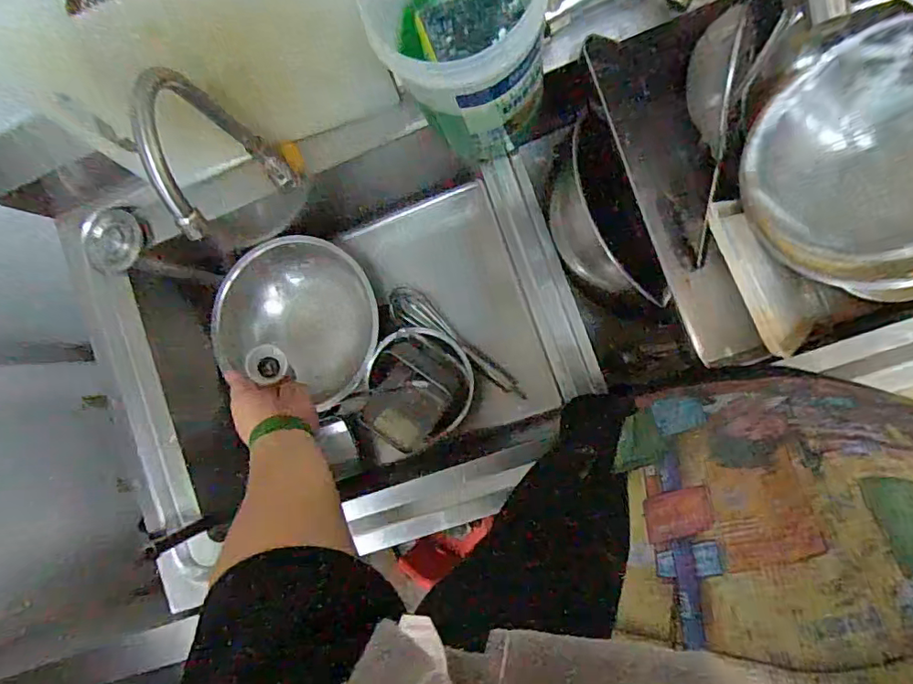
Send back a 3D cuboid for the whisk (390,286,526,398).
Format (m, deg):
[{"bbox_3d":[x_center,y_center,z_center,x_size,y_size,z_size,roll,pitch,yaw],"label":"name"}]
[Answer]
[{"bbox_3d":[0.000,0.002,0.869,0.263,0.050,0.055,39,95,8],"label":"whisk"}]

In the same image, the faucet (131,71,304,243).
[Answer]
[{"bbox_3d":[-0.227,-0.174,0.555,0.034,0.251,0.161,-14,86,9],"label":"faucet"}]

